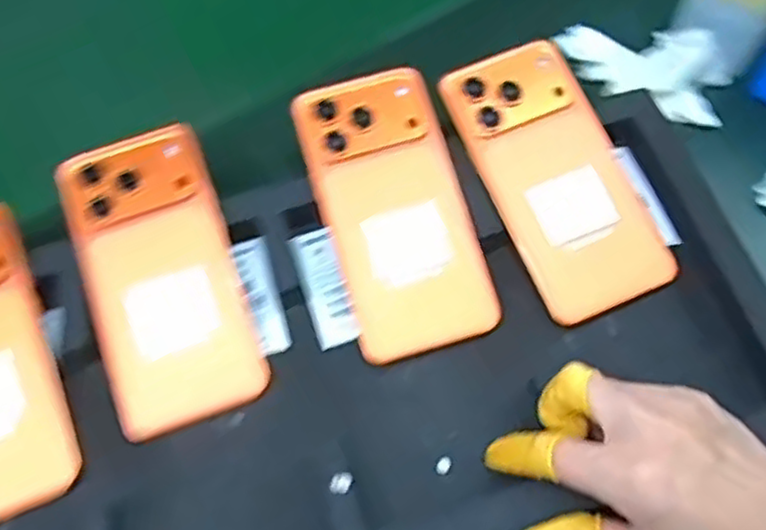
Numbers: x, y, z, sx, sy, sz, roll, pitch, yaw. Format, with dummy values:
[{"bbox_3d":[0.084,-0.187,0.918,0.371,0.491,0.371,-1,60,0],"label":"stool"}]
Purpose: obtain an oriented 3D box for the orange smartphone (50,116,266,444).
[{"bbox_3d":[-0.122,0.006,0.393,0.081,0.006,0.162,-18,79,-8],"label":"orange smartphone"}]

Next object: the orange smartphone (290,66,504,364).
[{"bbox_3d":[0.007,-0.032,0.404,0.080,0.007,0.161,-16,78,-7],"label":"orange smartphone"}]

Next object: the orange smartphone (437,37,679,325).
[{"bbox_3d":[0.100,-0.052,0.413,0.081,0.009,0.161,-23,77,-8],"label":"orange smartphone"}]

